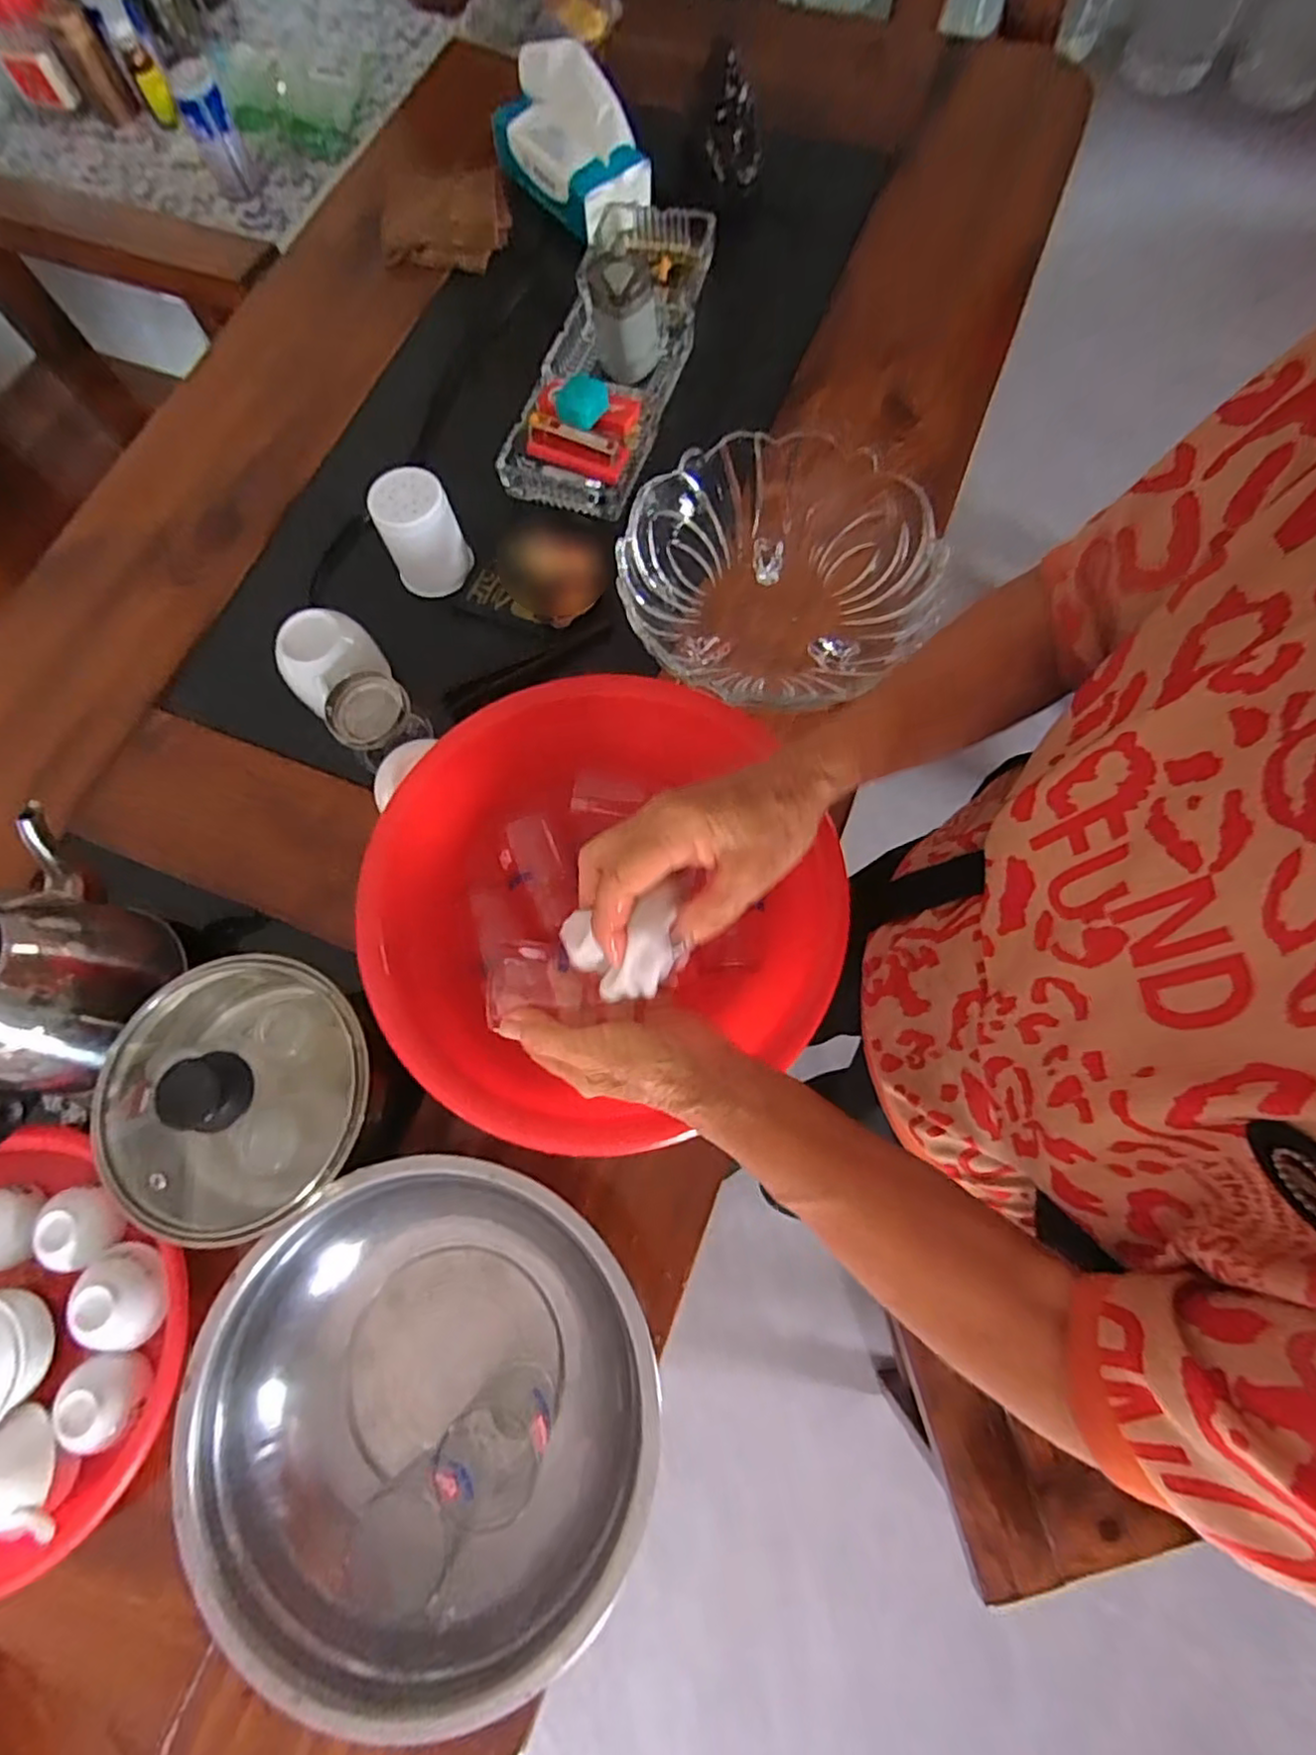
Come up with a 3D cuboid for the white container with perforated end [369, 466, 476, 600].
[{"bbox_3d":[-0.208,-0.302,0.594,0.067,0.081,0.060,-29,75,-6],"label":"white container with perforated end"}]

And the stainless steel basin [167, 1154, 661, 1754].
[{"bbox_3d":[-0.133,0.312,0.411,0.247,0.088,0.253,-1,73,2],"label":"stainless steel basin"}]

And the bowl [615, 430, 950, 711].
[{"bbox_3d":[0.091,-0.224,0.527,0.212,0.087,0.222,-1,73,2],"label":"bowl"}]

